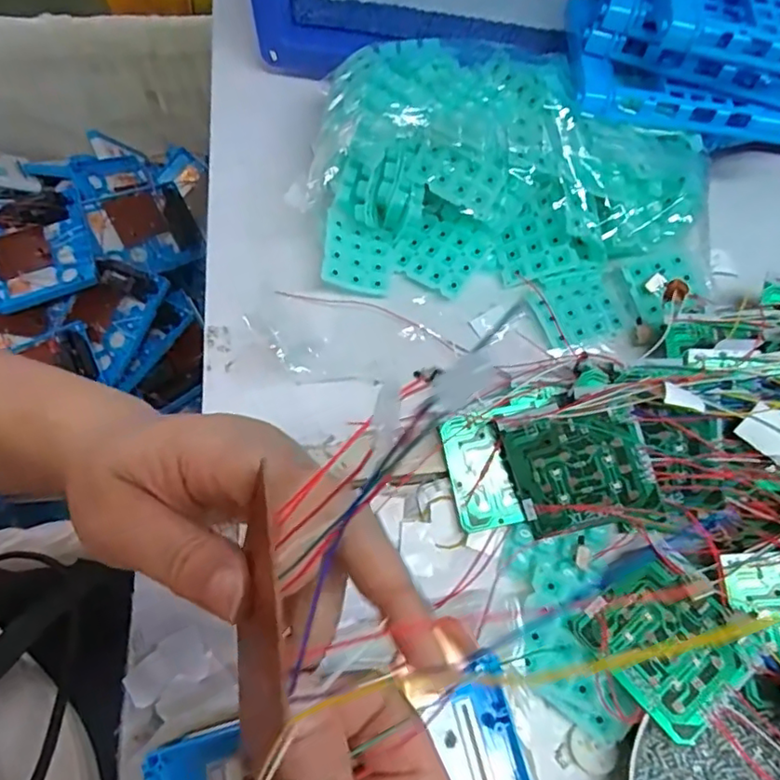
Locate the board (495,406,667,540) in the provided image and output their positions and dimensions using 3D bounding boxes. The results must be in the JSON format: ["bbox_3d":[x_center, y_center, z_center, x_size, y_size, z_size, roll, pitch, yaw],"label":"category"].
[{"bbox_3d":[0.106,0.046,0.326,0.075,0.005,0.065,-11,94,14],"label":"board"}]

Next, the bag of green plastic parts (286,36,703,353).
[{"bbox_3d":[0.077,-0.141,0.396,0.267,0.075,0.179,16,66,5],"label":"bag of green plastic parts"}]

